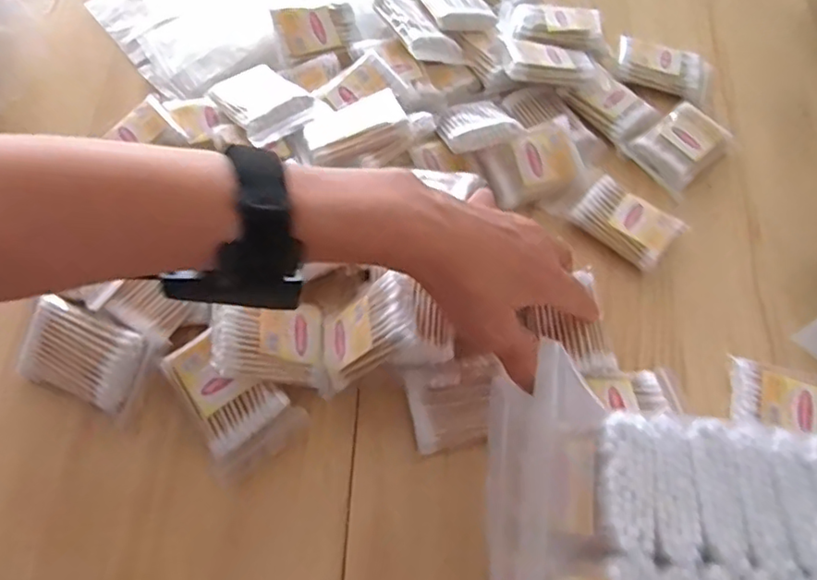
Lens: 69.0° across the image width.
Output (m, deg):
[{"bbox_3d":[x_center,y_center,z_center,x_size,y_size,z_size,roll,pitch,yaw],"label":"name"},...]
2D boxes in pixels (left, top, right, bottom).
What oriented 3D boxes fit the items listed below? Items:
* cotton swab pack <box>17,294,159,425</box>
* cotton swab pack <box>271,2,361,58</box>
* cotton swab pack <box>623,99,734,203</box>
[{"bbox_3d":[-0.209,0.043,0.384,0.082,0.017,0.054,22,88,8],"label":"cotton swab pack"},{"bbox_3d":[-0.078,-0.225,0.511,0.067,0.008,0.042,-20,89,-13],"label":"cotton swab pack"},{"bbox_3d":[0.229,-0.121,0.500,0.078,0.018,0.057,-37,69,-19],"label":"cotton swab pack"}]

